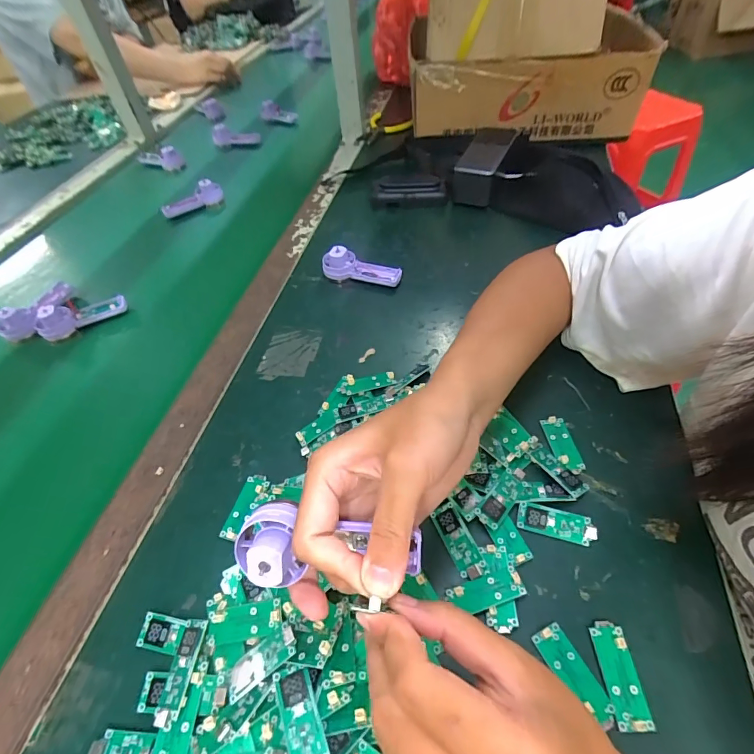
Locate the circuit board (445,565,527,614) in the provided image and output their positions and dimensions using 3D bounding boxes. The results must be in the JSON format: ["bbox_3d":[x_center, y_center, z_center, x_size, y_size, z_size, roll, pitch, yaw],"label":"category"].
[{"bbox_3d":[0.070,0.139,0.266,0.046,0.008,0.019,-15,51,-9],"label":"circuit board"}]

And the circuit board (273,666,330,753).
[{"bbox_3d":[-0.040,0.181,0.218,0.018,0.004,0.049,-17,43,-18],"label":"circuit board"}]

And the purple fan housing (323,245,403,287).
[{"bbox_3d":[-0.017,-0.129,0.478,0.092,0.035,0.030,10,52,12],"label":"purple fan housing"}]

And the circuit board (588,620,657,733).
[{"bbox_3d":[0.140,0.171,0.237,0.020,0.005,0.051,-2,50,2],"label":"circuit board"}]

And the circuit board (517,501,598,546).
[{"bbox_3d":[0.127,0.104,0.291,0.052,0.005,0.018,10,52,11],"label":"circuit board"}]

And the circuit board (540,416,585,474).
[{"bbox_3d":[0.149,0.053,0.331,0.018,0.005,0.050,-7,51,-3],"label":"circuit board"}]

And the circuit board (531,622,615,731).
[{"bbox_3d":[0.114,0.172,0.238,0.018,0.004,0.051,-22,53,-14],"label":"circuit board"}]

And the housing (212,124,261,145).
[{"bbox_3d":[-0.267,-0.456,0.778,0.096,0.031,0.022,12,52,13],"label":"housing"}]

